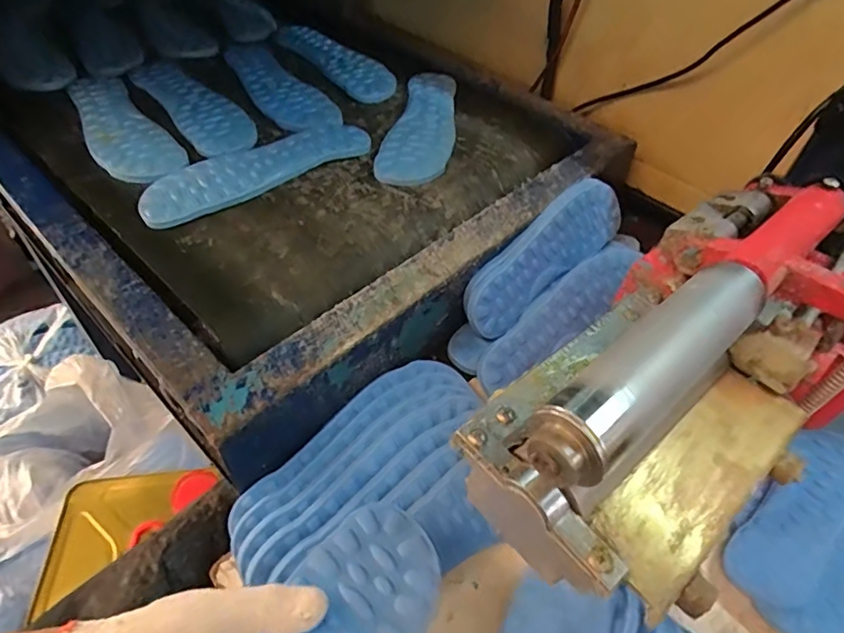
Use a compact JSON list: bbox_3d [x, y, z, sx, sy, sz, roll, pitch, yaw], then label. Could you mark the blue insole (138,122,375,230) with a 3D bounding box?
[{"bbox_3d":[-0.183,-0.171,0.609,0.269,0.011,0.078,-30,67,-26],"label":"blue insole"}]

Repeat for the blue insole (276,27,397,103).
[{"bbox_3d":[-0.127,-0.385,0.794,0.083,0.018,0.251,-33,58,-27],"label":"blue insole"}]

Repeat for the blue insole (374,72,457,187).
[{"bbox_3d":[0.004,-0.244,0.675,0.079,0.015,0.249,10,49,6],"label":"blue insole"}]

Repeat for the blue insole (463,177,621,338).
[{"bbox_3d":[0.131,-0.066,0.570,0.226,0.077,0.020,-38,29,-19],"label":"blue insole"}]

